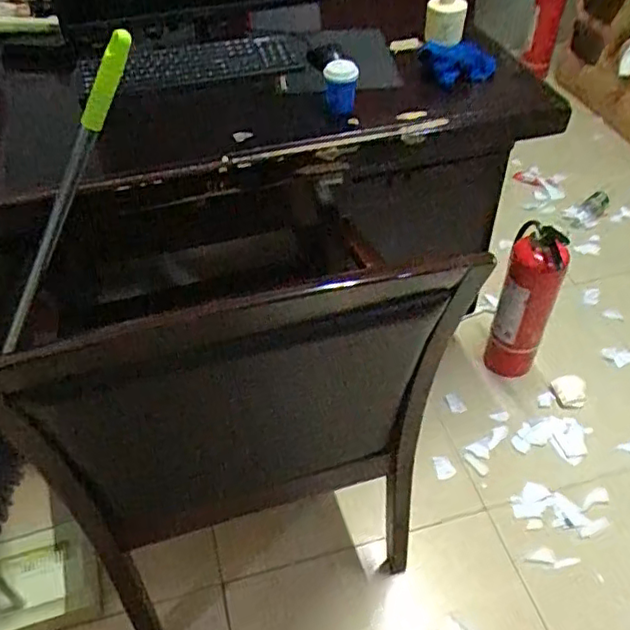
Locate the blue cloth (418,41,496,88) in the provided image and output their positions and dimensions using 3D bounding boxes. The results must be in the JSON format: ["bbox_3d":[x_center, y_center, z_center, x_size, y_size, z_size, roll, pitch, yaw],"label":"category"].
[{"bbox_3d":[0.286,-0.497,1.217,0.138,0.060,0.092,20,52,20],"label":"blue cloth"}]

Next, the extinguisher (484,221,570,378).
[{"bbox_3d":[0.508,-0.023,1.495,0.135,0.407,0.138,17,49,16],"label":"extinguisher"}]

